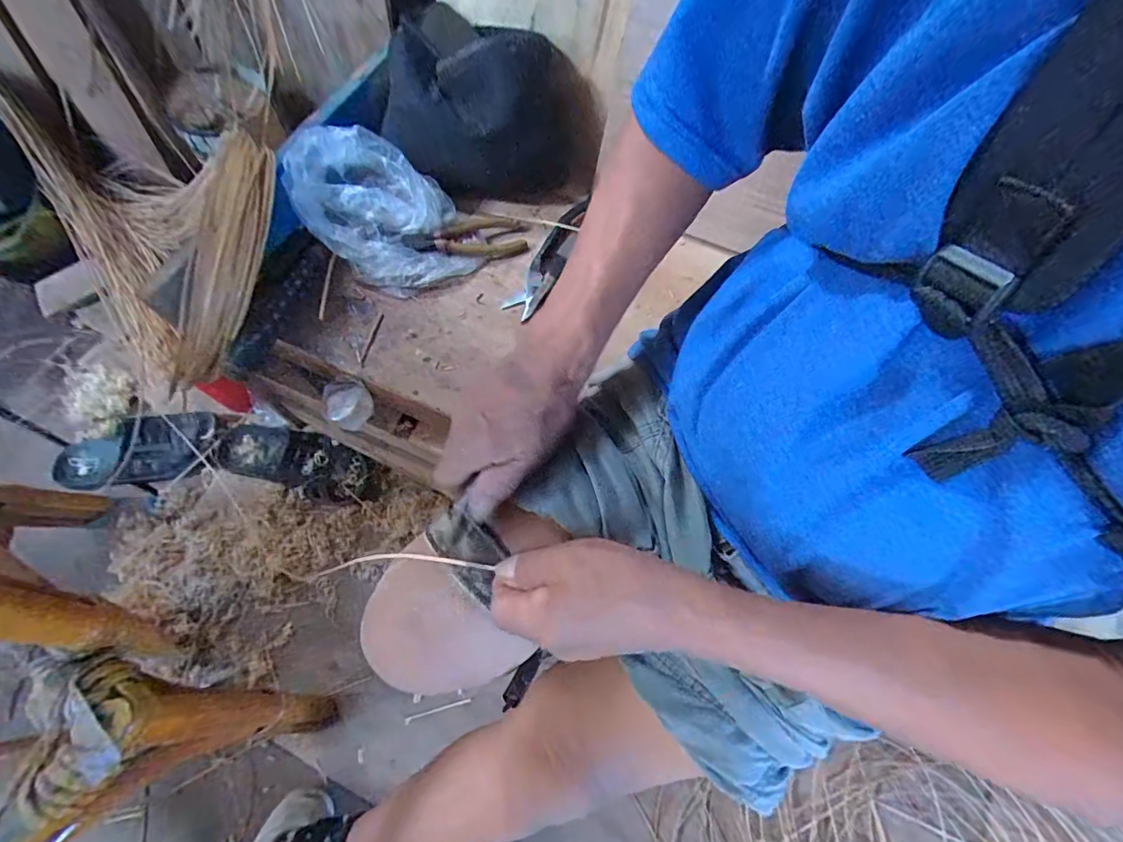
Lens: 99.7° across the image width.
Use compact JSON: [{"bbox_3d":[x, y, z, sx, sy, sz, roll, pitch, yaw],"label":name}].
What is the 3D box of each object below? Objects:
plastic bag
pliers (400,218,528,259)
[{"bbox_3d":[-0.212,-0.247,0.558,0.162,0.097,0.186,-32,73,-15],"label":"plastic bag"},{"bbox_3d":[-0.119,-0.234,0.593,0.154,0.012,0.060,-5,75,-23],"label":"pliers"}]

